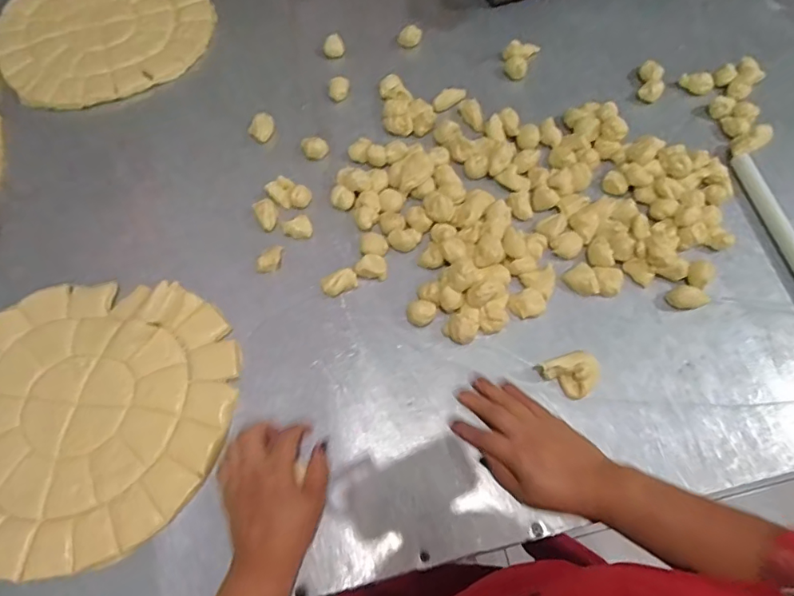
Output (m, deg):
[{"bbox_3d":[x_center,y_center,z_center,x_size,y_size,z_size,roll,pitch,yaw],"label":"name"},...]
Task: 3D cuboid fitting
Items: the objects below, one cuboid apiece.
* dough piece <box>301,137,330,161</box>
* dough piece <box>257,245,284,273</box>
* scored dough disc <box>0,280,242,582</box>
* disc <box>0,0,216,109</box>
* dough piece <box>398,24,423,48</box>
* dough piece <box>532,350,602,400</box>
[{"bbox_3d":[-0.104,-0.191,0.625,0.032,0.021,0.025,-14,66,-5],"label":"dough piece"},{"bbox_3d":[-0.145,-0.046,0.566,0.021,0.018,0.037,22,68,11],"label":"dough piece"},{"bbox_3d":[-0.326,0.117,0.495,0.302,0.023,0.277,-1,66,1],"label":"scored dough disc"},{"bbox_3d":[-0.432,-0.401,0.727,0.298,0.006,0.288,-1,66,1],"label":"disc"},{"bbox_3d":[0.018,-0.378,0.707,0.033,0.026,0.020,-3,66,1],"label":"dough piece"},{"bbox_3d":[0.182,0.077,0.502,0.062,0.020,0.047,-25,68,-9],"label":"dough piece"}]

